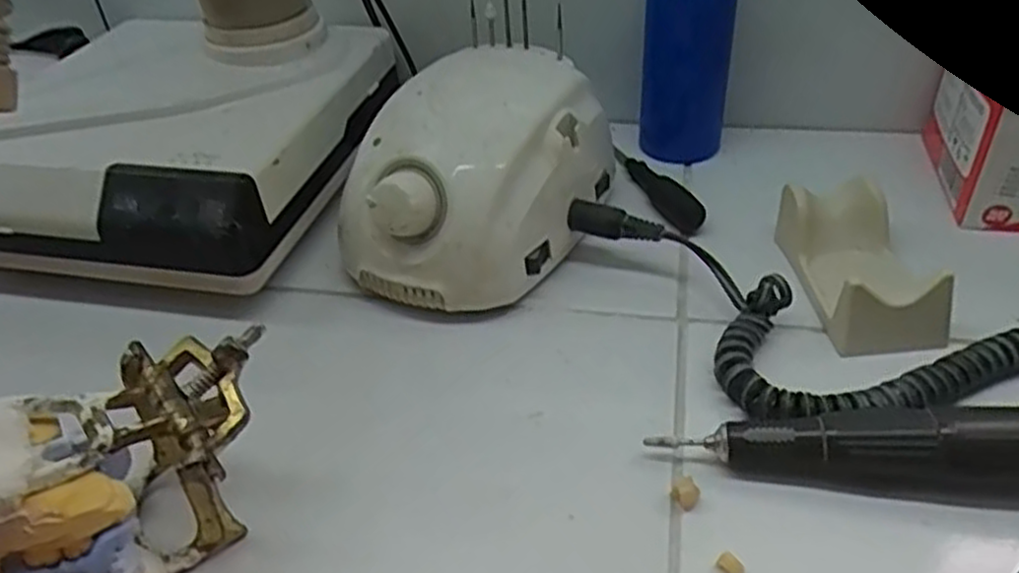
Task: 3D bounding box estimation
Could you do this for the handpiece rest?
[{"bbox_3d":[0.164,-0.011,0.354,0.057,0.032,0.084,-6,40,-1],"label":"handpiece rest"}]

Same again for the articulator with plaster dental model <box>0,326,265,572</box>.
[{"bbox_3d":[-0.126,0.065,0.256,0.063,0.086,0.109,19,46,27],"label":"articulator with plaster dental model"}]

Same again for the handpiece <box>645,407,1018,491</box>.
[{"bbox_3d":[0.141,0.058,0.276,0.162,0.030,0.026,1,40,8],"label":"handpiece"}]

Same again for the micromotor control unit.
[{"bbox_3d":[-0.015,-0.055,0.385,0.097,0.084,0.136,17,45,25],"label":"micromotor control unit"}]

